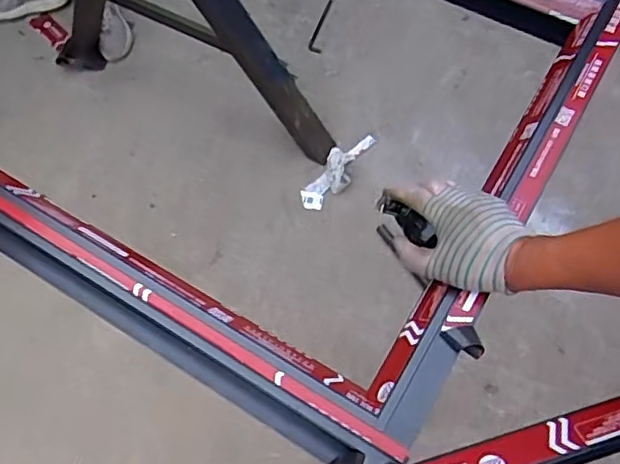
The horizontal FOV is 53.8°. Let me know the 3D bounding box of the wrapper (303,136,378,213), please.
[{"bbox_3d":[0.084,-0.182,1.708,0.100,0.076,0.289,35,69,18],"label":"wrapper"}]

